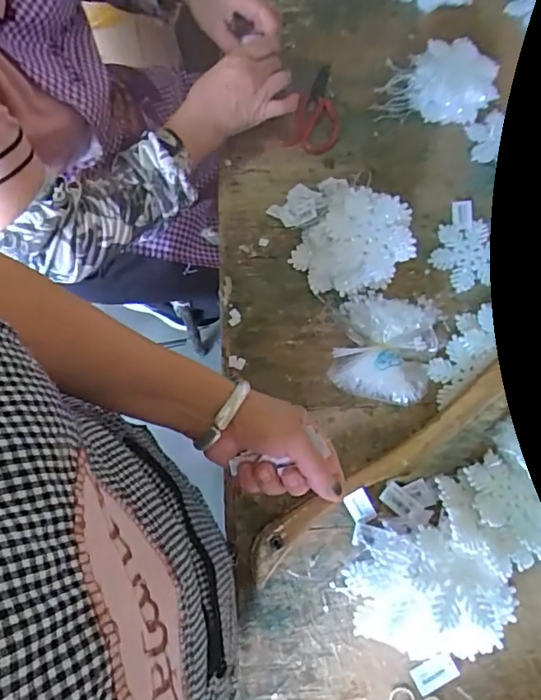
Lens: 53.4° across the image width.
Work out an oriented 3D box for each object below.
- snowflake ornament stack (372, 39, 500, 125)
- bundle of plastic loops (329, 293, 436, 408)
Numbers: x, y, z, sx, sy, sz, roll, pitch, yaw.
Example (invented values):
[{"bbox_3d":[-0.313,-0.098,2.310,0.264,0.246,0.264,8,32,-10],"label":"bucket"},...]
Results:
[{"bbox_3d":[0.199,-0.321,0.646,0.134,0.047,0.081,7,72,3],"label":"snowflake ornament stack"},{"bbox_3d":[0.117,-0.003,0.549,0.103,0.037,0.111,11,72,4],"label":"bundle of plastic loops"}]

